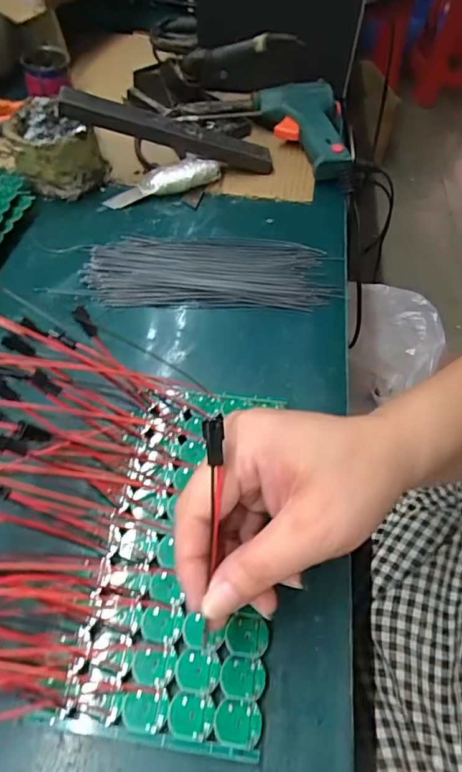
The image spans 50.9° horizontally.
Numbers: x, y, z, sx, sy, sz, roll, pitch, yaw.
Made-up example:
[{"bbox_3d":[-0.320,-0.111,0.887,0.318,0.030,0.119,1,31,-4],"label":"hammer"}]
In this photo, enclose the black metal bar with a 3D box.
[{"bbox_3d":[-0.057,-0.251,0.481,0.210,0.023,0.021,8,51,-19],"label":"black metal bar"}]

